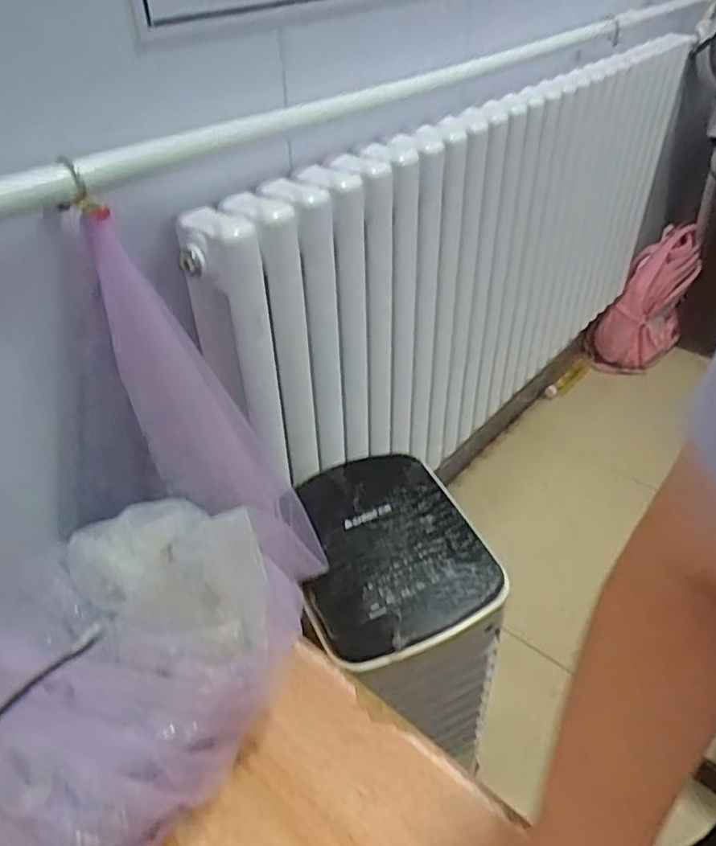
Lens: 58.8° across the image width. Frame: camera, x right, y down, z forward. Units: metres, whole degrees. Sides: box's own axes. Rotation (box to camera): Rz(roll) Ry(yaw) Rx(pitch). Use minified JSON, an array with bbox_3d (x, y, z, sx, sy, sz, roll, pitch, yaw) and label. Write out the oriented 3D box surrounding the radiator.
[{"bbox_3d":[0.257,-0.293,1.269,0.110,0.634,1.356,27,47,30],"label":"radiator"}]

